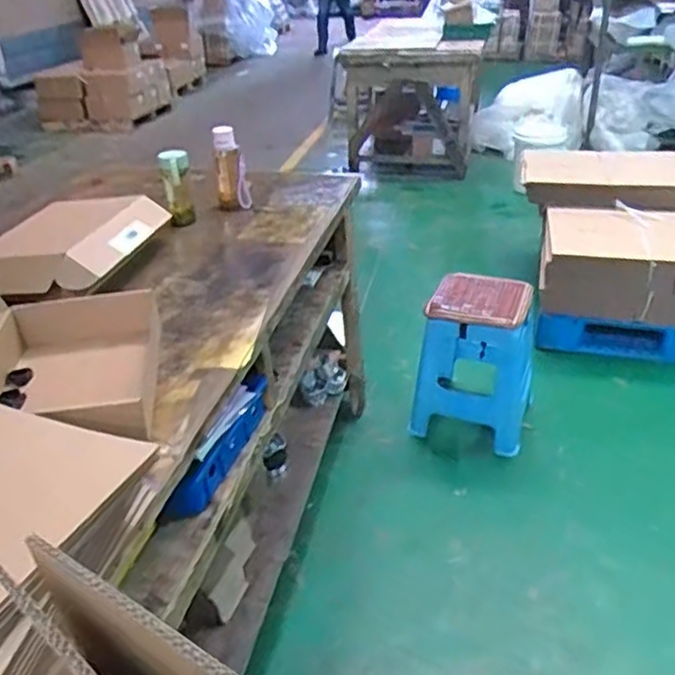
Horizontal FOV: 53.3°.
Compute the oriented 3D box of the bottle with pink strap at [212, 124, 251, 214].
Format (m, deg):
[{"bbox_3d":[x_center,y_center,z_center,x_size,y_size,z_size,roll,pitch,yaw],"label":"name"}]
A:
[{"bbox_3d":[-0.282,-0.436,1.764,0.084,0.217,0.068,-7,32,-8],"label":"bottle with pink strap"}]

